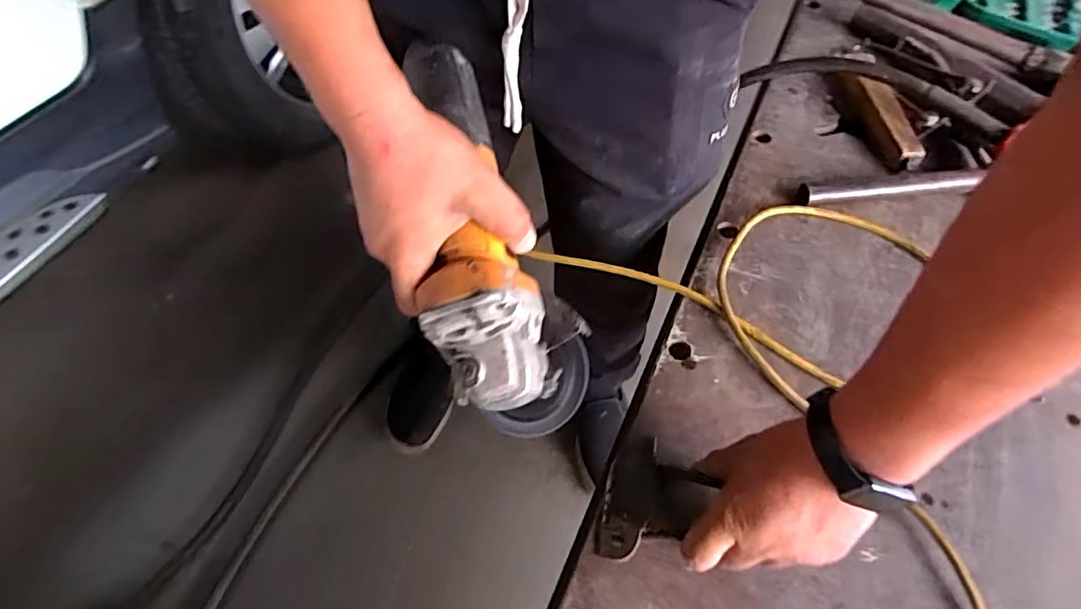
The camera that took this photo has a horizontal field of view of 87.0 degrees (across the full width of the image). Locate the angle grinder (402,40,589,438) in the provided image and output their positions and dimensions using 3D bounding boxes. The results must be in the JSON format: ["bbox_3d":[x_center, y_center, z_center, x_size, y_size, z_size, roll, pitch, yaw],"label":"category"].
[{"bbox_3d":[-0.041,-0.048,0.399,0.101,0.091,0.288,-14,85,-12],"label":"angle grinder"}]

